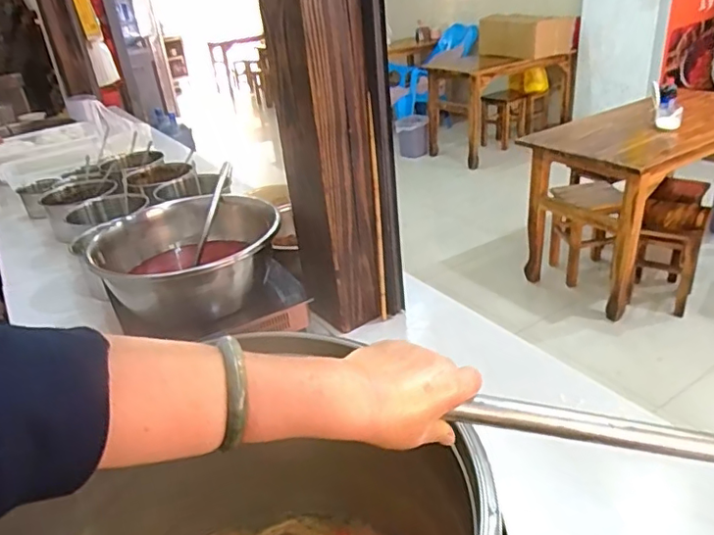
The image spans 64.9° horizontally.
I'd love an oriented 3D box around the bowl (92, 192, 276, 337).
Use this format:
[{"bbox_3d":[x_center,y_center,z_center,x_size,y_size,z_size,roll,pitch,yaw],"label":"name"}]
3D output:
[{"bbox_3d":[-0.322,-0.015,1.090,0.325,0.138,0.349,-5,29,3],"label":"bowl"}]

